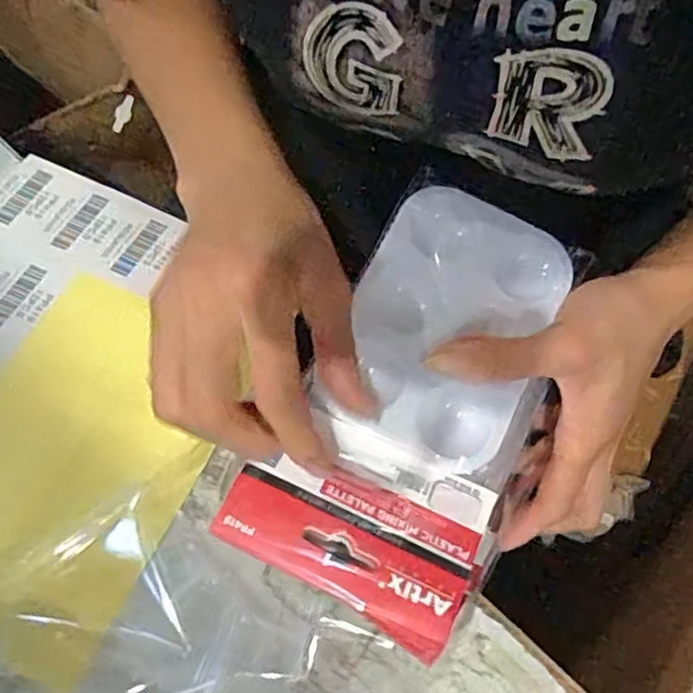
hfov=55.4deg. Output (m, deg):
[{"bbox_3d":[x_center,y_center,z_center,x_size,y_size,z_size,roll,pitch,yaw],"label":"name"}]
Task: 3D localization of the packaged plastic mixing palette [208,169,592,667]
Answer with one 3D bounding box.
[{"bbox_3d":[0.030,0.016,0.287,0.102,0.013,0.192,21,71,8],"label":"packaged plastic mixing palette"}]

